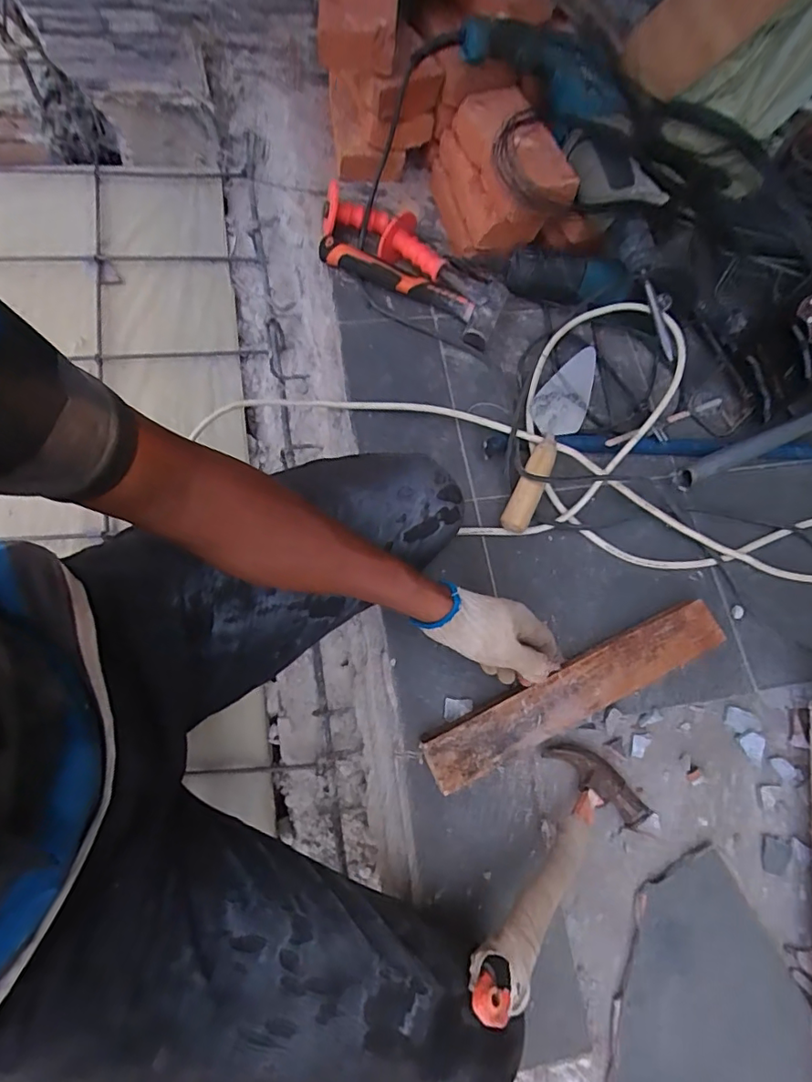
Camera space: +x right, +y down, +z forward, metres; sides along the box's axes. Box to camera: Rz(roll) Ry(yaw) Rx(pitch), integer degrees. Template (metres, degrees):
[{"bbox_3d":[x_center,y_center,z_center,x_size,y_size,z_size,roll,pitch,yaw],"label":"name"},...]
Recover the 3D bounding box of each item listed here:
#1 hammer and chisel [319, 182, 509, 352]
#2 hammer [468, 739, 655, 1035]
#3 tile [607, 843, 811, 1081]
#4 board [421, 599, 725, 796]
[{"bbox_3d":[0.007,-0.411,0.788,0.305,0.076,0.106,28,73,4],"label":"hammer and chisel"},{"bbox_3d":[0.145,0.323,0.524,0.114,0.031,0.285,47,44,12],"label":"hammer"},{"bbox_3d":[0.316,0.500,0.545,0.195,0.019,0.302,15,64,6],"label":"tile"},{"bbox_3d":[0.195,0.166,0.602,0.372,0.015,0.060,-24,74,-11],"label":"board"}]

